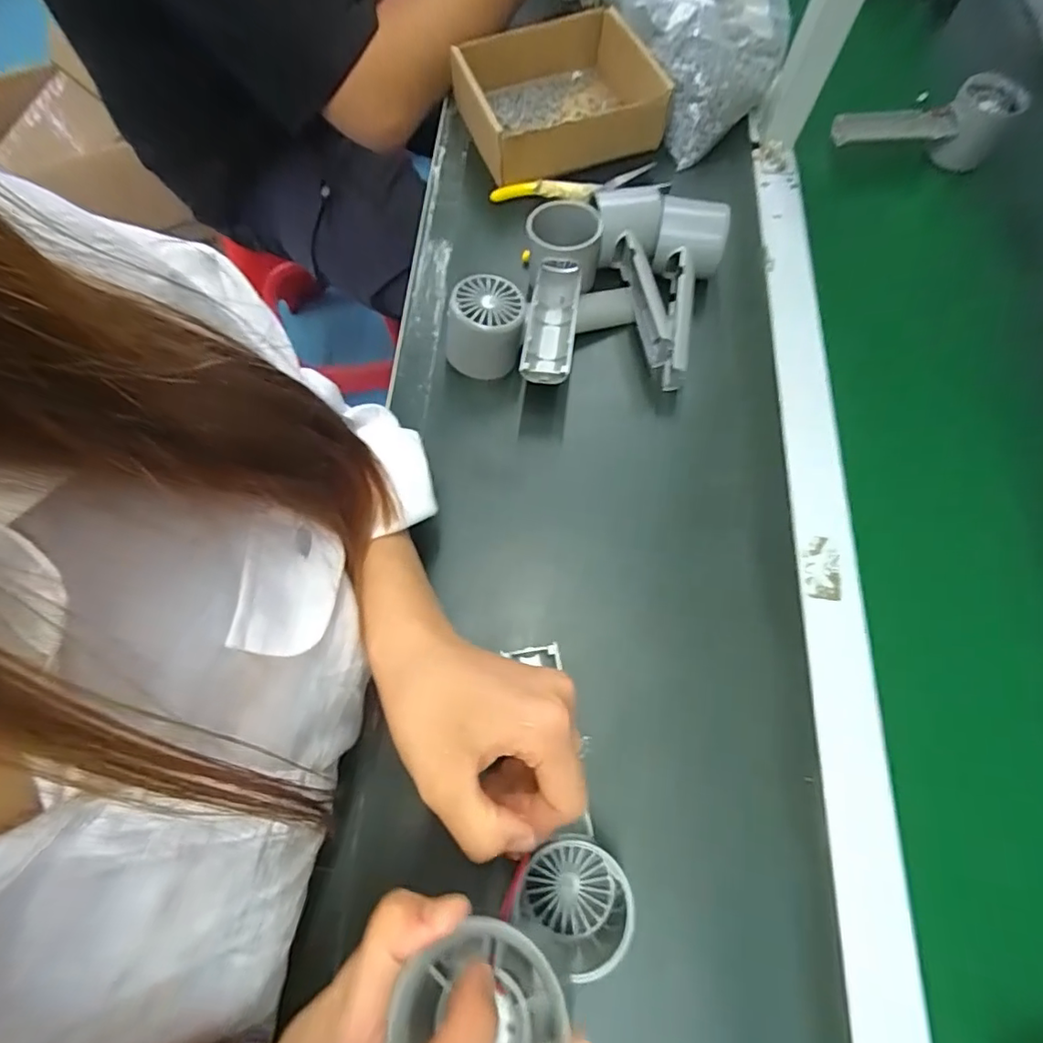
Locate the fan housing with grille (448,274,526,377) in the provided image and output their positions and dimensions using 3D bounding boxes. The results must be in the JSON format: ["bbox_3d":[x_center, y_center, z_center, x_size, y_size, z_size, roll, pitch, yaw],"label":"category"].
[{"bbox_3d":[-0.026,-0.144,0.426,0.056,0.060,0.058,10,69,4],"label":"fan housing with grille"}]

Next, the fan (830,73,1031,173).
[{"bbox_3d":[0.368,-0.379,0.520,0.145,0.057,0.044,8,68,3],"label":"fan"}]

